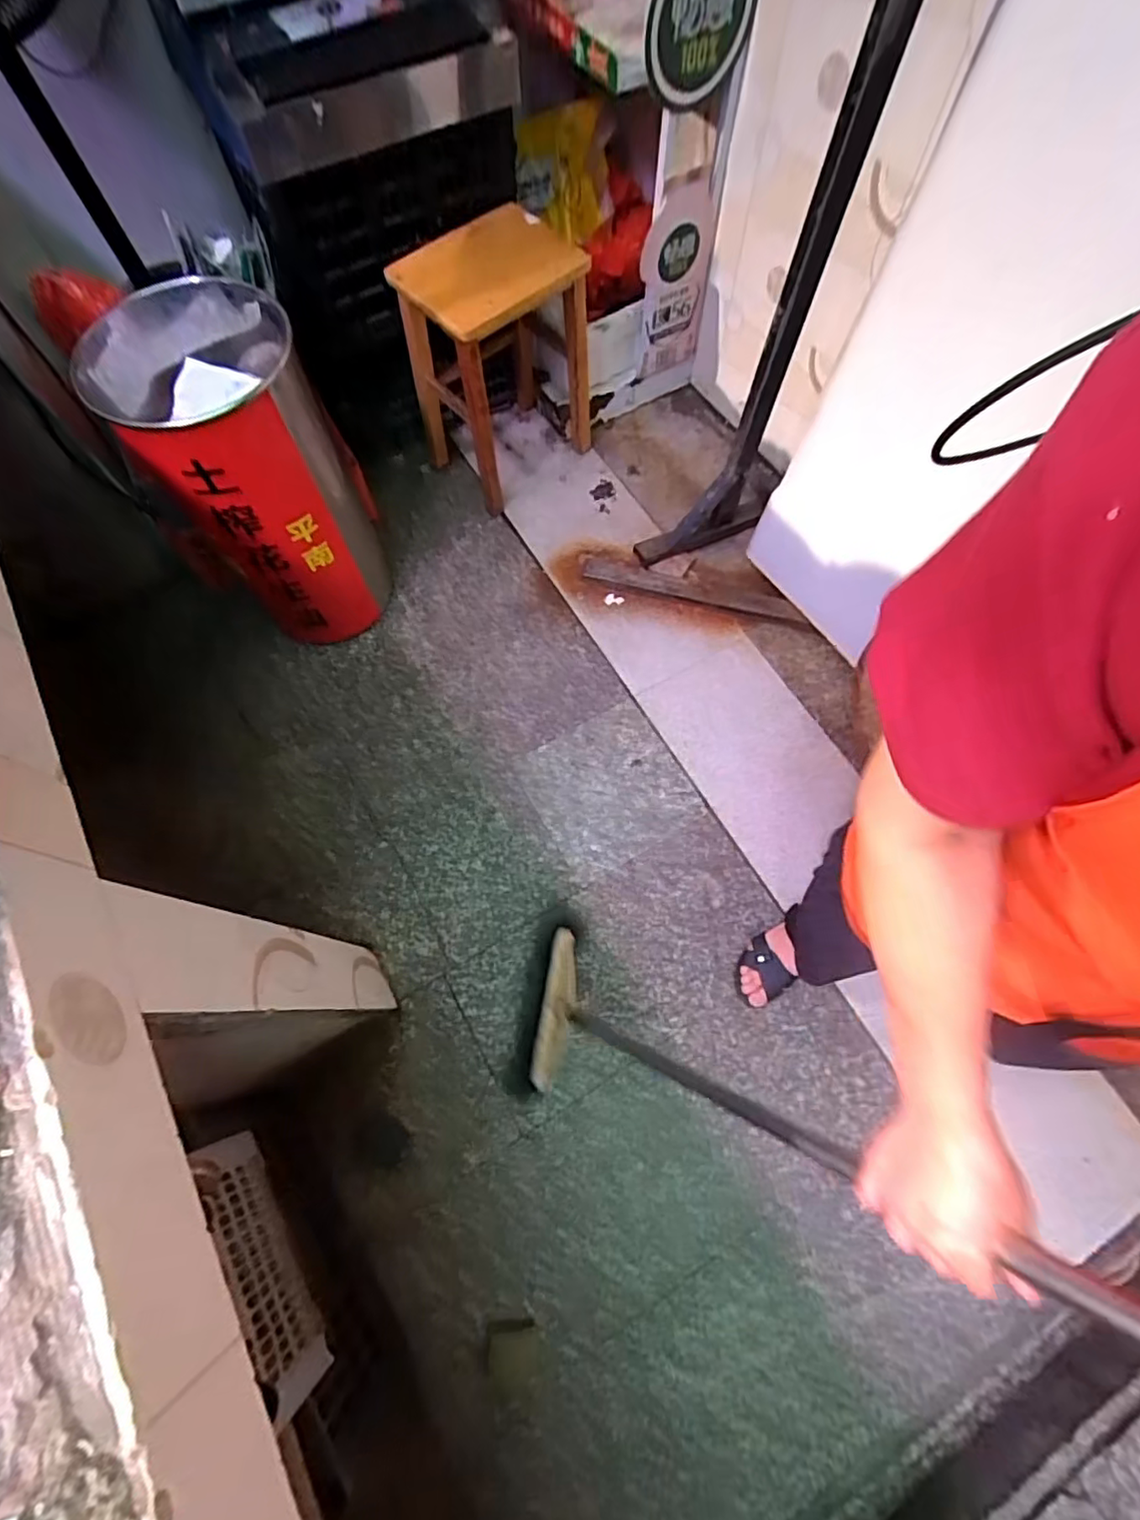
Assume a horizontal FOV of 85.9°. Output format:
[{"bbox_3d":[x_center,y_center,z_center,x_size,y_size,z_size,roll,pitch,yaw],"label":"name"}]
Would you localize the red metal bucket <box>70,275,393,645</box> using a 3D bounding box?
[{"bbox_3d":[-0.533,-0.482,1.088,0.292,0.563,0.269,0,68,0],"label":"red metal bucket"}]

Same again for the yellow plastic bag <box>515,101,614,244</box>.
[{"bbox_3d":[-0.009,-1.048,1.101,0.167,0.205,0.117,-4,69,0],"label":"yellow plastic bag"}]

